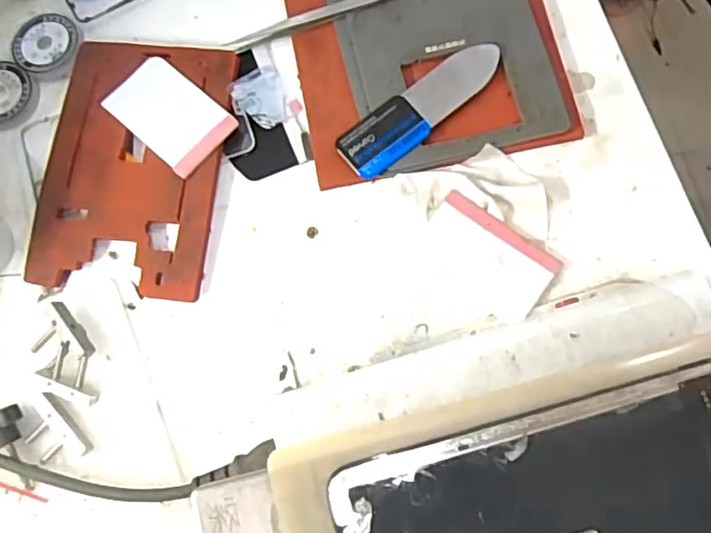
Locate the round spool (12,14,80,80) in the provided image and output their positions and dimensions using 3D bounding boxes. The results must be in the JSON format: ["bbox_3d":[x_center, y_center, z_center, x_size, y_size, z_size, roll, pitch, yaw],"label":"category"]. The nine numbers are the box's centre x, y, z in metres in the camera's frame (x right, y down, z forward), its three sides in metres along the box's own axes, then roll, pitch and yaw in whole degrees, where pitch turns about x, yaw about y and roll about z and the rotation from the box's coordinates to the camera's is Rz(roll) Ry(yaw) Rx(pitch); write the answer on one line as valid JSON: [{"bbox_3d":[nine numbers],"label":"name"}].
[{"bbox_3d":[-0.213,-0.153,0.402,0.043,0.004,0.046,24,78,7],"label":"round spool"}]

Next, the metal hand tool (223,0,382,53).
[{"bbox_3d":[-0.024,-0.167,0.387,0.127,0.008,0.011,-18,77,-3],"label":"metal hand tool"}]

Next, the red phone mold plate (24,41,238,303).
[{"bbox_3d":[-0.144,-0.069,0.379,0.111,0.010,0.169,7,77,3],"label":"red phone mold plate"}]

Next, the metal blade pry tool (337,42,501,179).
[{"bbox_3d":[0.043,-0.102,0.371,0.118,0.009,0.033,-37,78,-7],"label":"metal blade pry tool"}]

